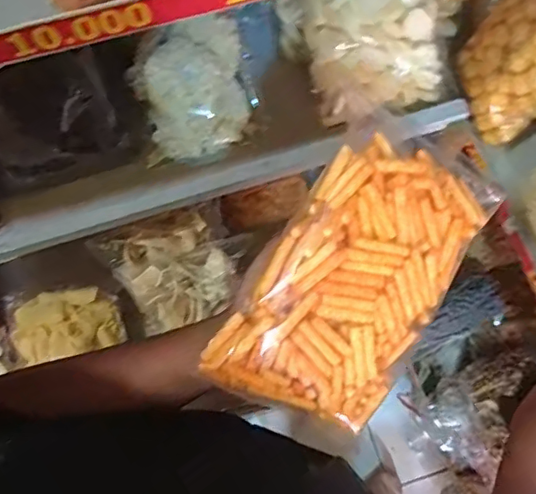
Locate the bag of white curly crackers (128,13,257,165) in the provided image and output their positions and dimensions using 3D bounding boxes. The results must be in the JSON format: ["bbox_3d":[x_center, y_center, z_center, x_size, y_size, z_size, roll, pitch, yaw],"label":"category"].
[{"bbox_3d":[-0.086,-0.180,0.659,0.135,0.046,0.159,-17,112,-2],"label":"bag of white curly crackers"}]

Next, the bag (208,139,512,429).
[{"bbox_3d":[0.072,0.023,0.444,0.138,0.060,0.237,37,87,-9],"label":"bag"}]

